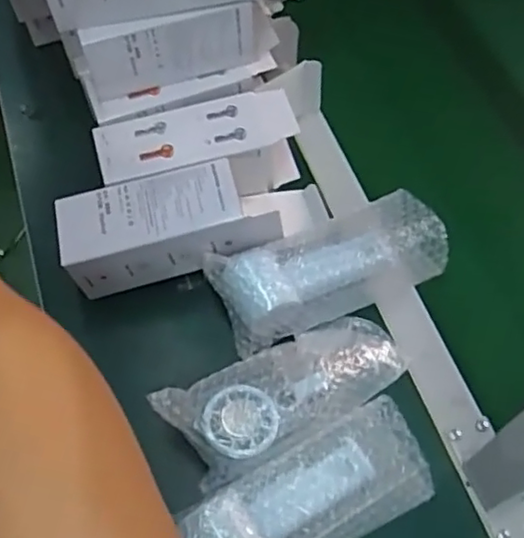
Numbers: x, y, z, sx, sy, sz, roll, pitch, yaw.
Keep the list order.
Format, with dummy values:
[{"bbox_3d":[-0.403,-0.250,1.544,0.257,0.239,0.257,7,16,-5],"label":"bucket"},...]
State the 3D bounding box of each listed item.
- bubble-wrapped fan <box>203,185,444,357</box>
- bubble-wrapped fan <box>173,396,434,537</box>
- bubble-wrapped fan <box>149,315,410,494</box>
[{"bbox_3d":[0.059,-0.006,0.580,0.205,0.051,0.094,-22,63,-11],"label":"bubble-wrapped fan"},{"bbox_3d":[0.036,0.177,0.491,0.181,0.065,0.074,-25,63,-12],"label":"bubble-wrapped fan"},{"bbox_3d":[0.015,0.101,0.520,0.183,0.044,0.086,-26,64,-13],"label":"bubble-wrapped fan"}]

